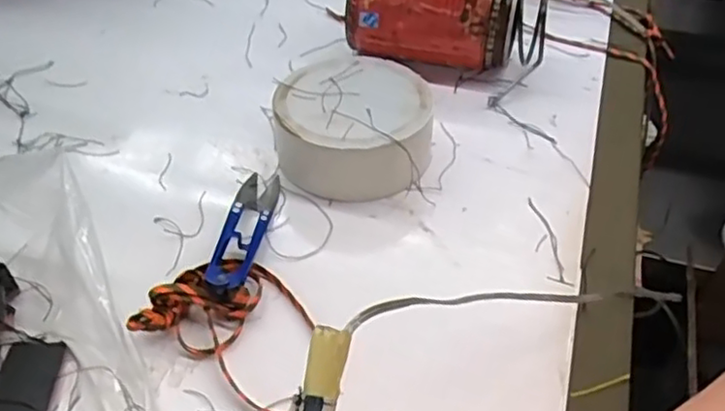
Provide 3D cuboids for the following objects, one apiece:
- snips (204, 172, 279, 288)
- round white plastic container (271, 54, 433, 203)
[{"bbox_3d":[-0.061,0.010,0.342,0.021,0.016,0.095,5,43,6],"label":"snips"},{"bbox_3d":[-0.005,-0.045,0.385,0.089,0.039,0.095,0,43,0],"label":"round white plastic container"}]

